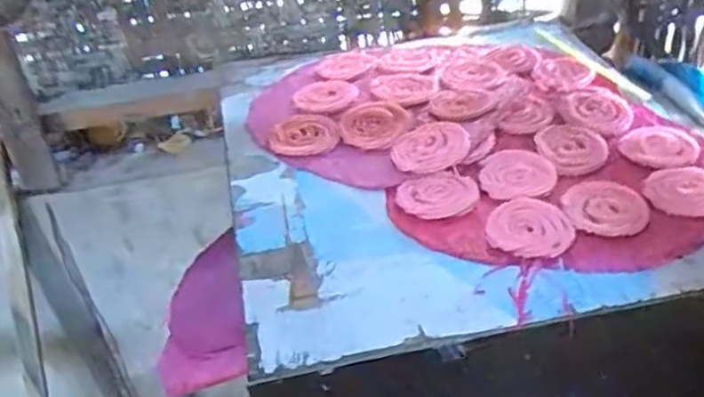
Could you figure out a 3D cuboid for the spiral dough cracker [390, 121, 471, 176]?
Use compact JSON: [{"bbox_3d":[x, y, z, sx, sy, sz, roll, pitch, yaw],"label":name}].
[{"bbox_3d":[0.089,-0.058,0.768,0.095,0.010,0.072,-25,40,-25],"label":"spiral dough cracker"}]

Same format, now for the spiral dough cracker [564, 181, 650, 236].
[{"bbox_3d":[0.247,0.007,0.673,0.075,0.006,0.079,-4,35,3],"label":"spiral dough cracker"}]

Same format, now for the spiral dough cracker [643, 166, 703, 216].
[{"bbox_3d":[0.336,-0.009,0.682,0.081,0.009,0.069,-2,35,5],"label":"spiral dough cracker"}]

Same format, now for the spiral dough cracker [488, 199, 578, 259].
[{"bbox_3d":[0.170,0.027,0.654,0.076,0.006,0.084,10,38,21],"label":"spiral dough cracker"}]

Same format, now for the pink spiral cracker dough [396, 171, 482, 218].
[{"bbox_3d":[0.089,-0.004,0.711,0.087,0.009,0.063,-14,36,-12],"label":"pink spiral cracker dough"}]

